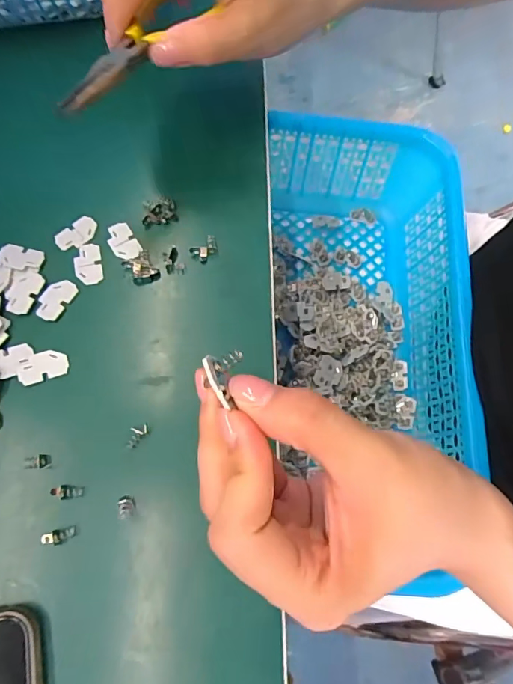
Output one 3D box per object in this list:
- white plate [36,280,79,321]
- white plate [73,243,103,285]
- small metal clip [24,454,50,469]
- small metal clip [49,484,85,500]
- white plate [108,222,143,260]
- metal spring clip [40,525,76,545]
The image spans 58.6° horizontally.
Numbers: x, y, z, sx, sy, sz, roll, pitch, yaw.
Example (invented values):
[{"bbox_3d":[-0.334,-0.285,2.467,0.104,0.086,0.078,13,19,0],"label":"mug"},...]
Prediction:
[{"bbox_3d":[-0.117,-0.025,0.266,0.016,0.004,0.026,32,75,9],"label":"white plate"},{"bbox_3d":[-0.101,-0.047,0.274,0.016,0.004,0.026,-11,73,-4],"label":"white plate"},{"bbox_3d":[-0.114,0.062,0.238,0.014,0.004,0.007,-2,73,-1],"label":"small metal clip"},{"bbox_3d":[-0.097,0.077,0.234,0.016,0.004,0.007,-2,73,-2],"label":"small metal clip"},{"bbox_3d":[-0.082,-0.061,0.279,0.016,0.004,0.027,-32,76,-10],"label":"white plate"},{"bbox_3d":[-0.099,0.097,0.229,0.016,0.004,0.007,-12,73,-5],"label":"metal spring clip"}]

